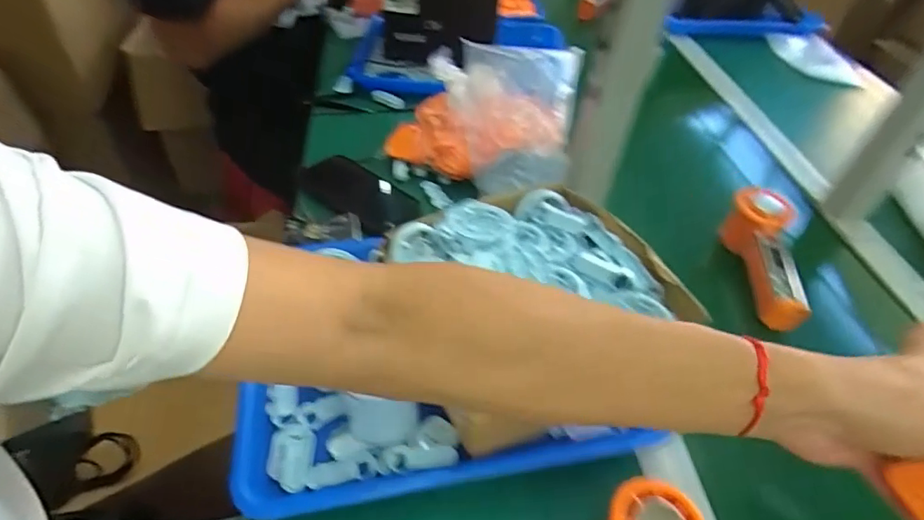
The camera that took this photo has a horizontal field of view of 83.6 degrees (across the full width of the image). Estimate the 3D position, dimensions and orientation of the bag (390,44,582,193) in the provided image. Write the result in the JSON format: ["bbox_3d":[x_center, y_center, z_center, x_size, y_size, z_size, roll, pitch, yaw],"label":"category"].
[{"bbox_3d":[0.024,-0.168,0.600,0.209,0.177,0.094,24,49,17],"label":"bag"}]

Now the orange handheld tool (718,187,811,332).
[{"bbox_3d":[0.311,0.002,0.525,0.057,0.046,0.151,1,61,1],"label":"orange handheld tool"}]

